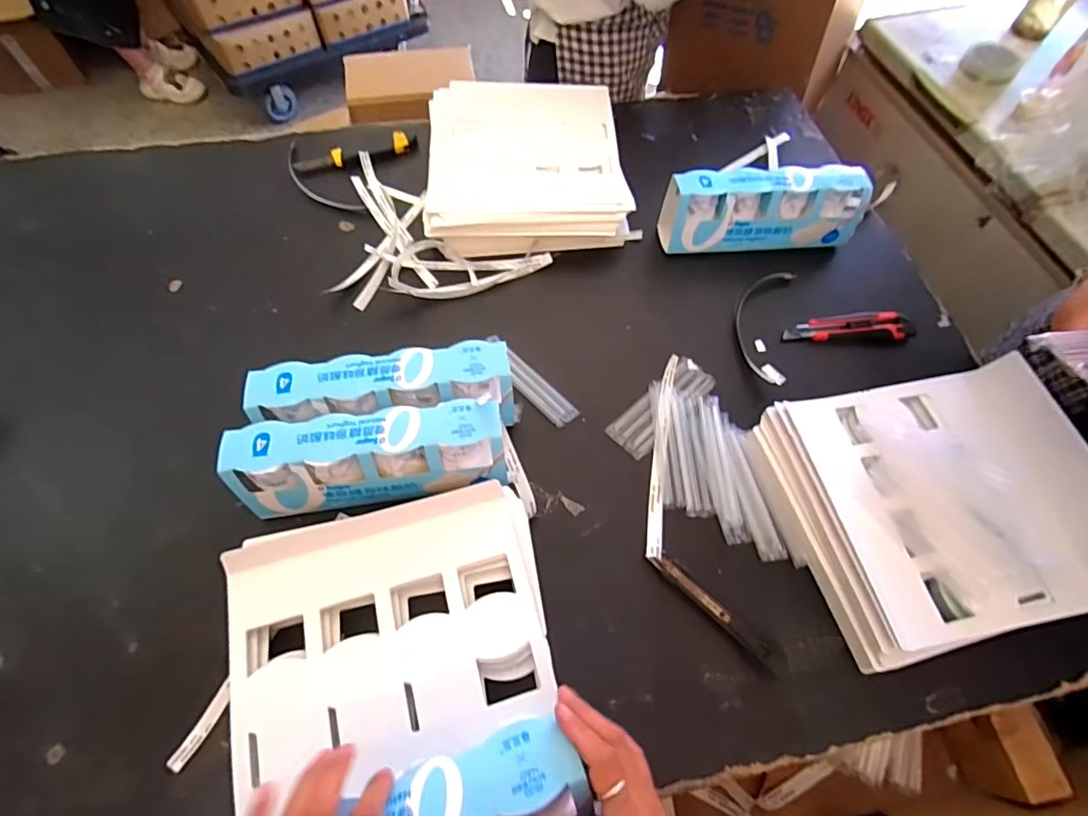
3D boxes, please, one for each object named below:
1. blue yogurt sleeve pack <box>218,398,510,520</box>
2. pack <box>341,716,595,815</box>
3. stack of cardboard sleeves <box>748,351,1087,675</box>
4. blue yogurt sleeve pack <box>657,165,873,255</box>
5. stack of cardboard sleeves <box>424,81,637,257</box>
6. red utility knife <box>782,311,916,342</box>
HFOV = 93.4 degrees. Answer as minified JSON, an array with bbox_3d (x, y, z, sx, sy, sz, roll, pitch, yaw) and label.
[{"bbox_3d":[-0.176,0.057,0.545,0.267,0.104,0.075,-6,63,-5],"label":"blue yogurt sleeve pack"},{"bbox_3d":[-0.102,0.288,0.339,0.264,0.043,0.072,-15,64,-12],"label":"pack"},{"bbox_3d":[0.422,0.097,0.558,0.312,0.094,0.285,-12,64,-8],"label":"stack of cardboard sleeves"},{"bbox_3d":[0.311,-0.283,0.733,0.269,0.102,0.069,-4,63,-4],"label":"blue yogurt sleeve pack"},{"bbox_3d":[-0.029,-0.385,0.801,0.292,0.055,0.343,-3,63,-3],"label":"stack of cardboard sleeves"},{"bbox_3d":[0.419,-0.112,0.701,0.178,0.025,0.044,0,63,-2],"label":"red utility knife"}]

